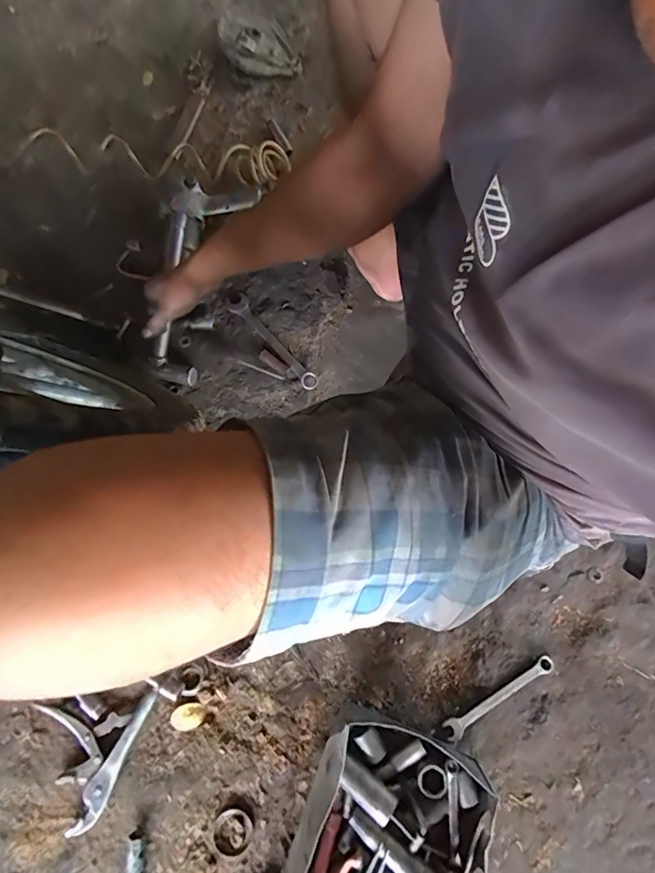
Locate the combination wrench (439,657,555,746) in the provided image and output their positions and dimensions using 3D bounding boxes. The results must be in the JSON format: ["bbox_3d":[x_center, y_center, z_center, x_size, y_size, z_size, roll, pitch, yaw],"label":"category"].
[{"bbox_3d":[0.243,0.368,0.628,0.183,0.011,0.026,-31,78,-7],"label":"combination wrench"}]

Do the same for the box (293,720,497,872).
[{"bbox_3d":[0.071,0.541,0.540,0.223,0.096,0.312,19,77,5],"label":"box"}]

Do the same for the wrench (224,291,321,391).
[{"bbox_3d":[-0.096,-0.166,0.762,0.037,0.010,0.215,-40,79,-8],"label":"wrench"}]

